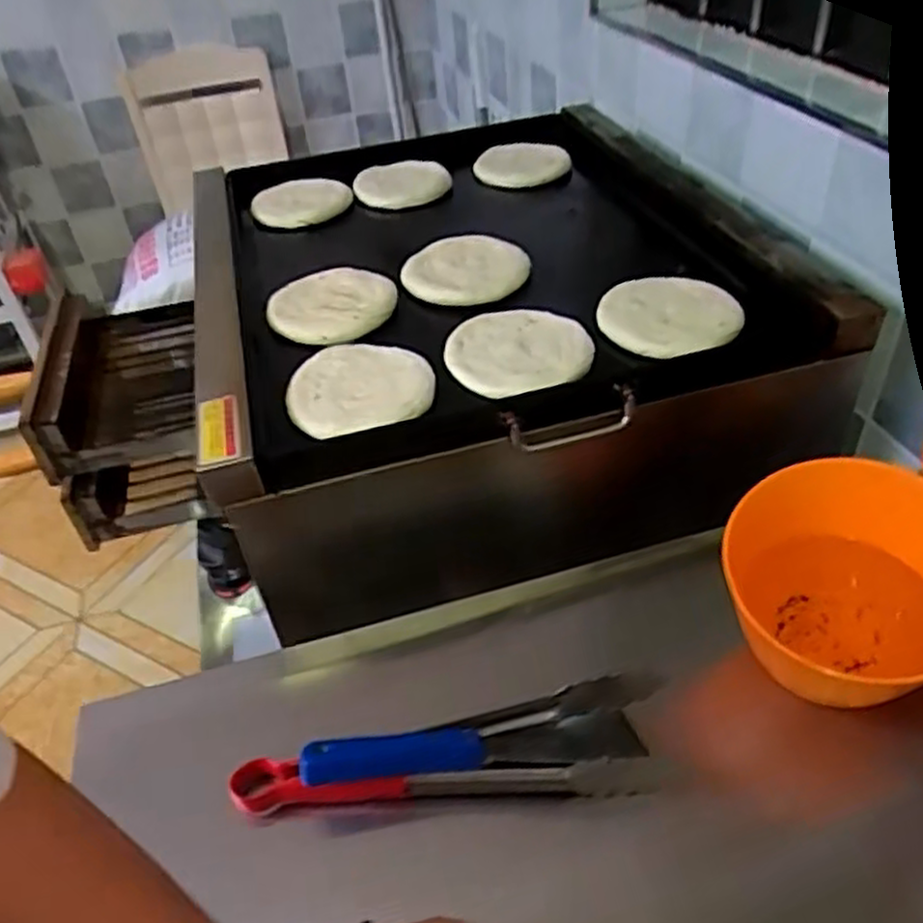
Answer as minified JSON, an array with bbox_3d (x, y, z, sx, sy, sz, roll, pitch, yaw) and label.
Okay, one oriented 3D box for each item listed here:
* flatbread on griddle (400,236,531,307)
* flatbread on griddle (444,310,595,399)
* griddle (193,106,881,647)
[{"bbox_3d":[0.004,-0.209,0.830,0.133,0.022,0.108,-3,40,3],"label":"flatbread on griddle"},{"bbox_3d":[0.052,-0.104,0.707,0.131,0.009,0.122,-3,40,3],"label":"flatbread on griddle"},{"bbox_3d":[-0.001,-0.173,0.927,0.598,0.211,0.670,-16,41,-11],"label":"griddle"}]

